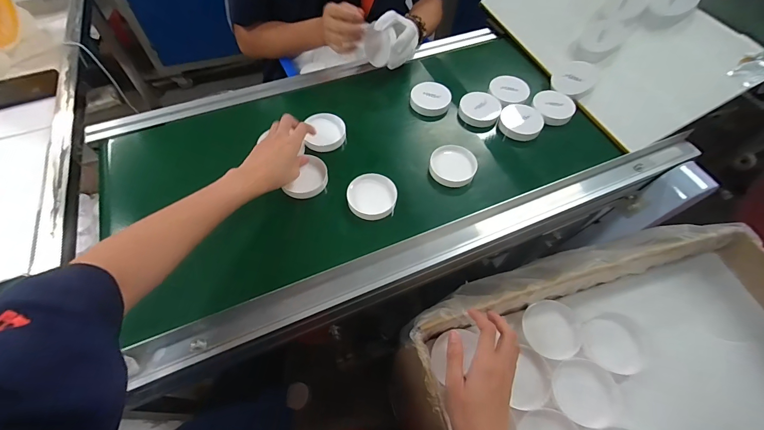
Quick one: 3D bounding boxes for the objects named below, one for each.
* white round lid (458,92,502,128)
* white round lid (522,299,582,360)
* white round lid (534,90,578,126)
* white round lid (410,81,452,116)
[{"bbox_3d":[0.188,-0.203,0.651,0.075,0.022,0.075,1,59,-1],"label":"white round lid"},{"bbox_3d":[0.235,0.158,0.467,0.074,0.013,0.072,14,60,7],"label":"white round lid"},{"bbox_3d":[0.328,-0.207,0.644,0.077,0.012,0.078,1,59,-1],"label":"white round lid"},{"bbox_3d":[0.097,-0.230,0.669,0.076,0.021,0.076,1,59,-1],"label":"white round lid"}]

